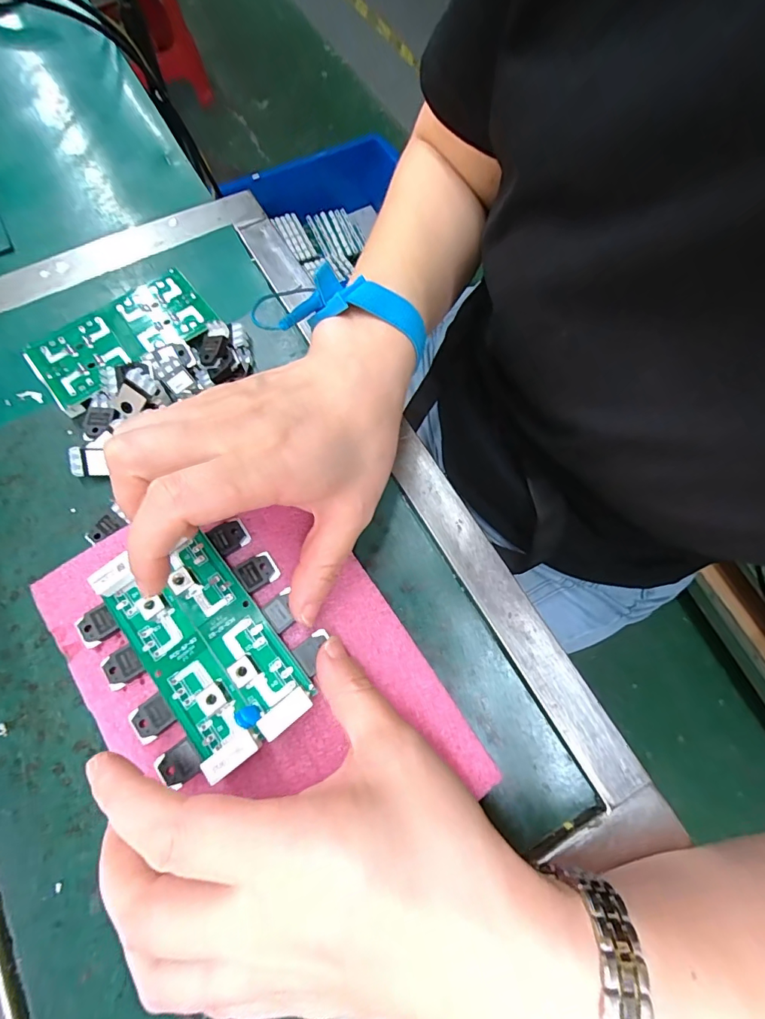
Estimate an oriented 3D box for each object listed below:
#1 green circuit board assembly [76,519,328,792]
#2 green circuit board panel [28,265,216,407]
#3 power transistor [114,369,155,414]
[{"bbox_3d":[-0.081,0.060,0.203,0.084,0.016,0.103,-37,75,-12],"label":"green circuit board assembly"},{"bbox_3d":[-0.158,-0.107,0.274,0.103,0.006,0.053,-37,75,-12],"label":"green circuit board panel"},{"bbox_3d":[-0.138,-0.064,0.248,0.015,0.005,0.025,42,102,-16],"label":"power transistor"}]

